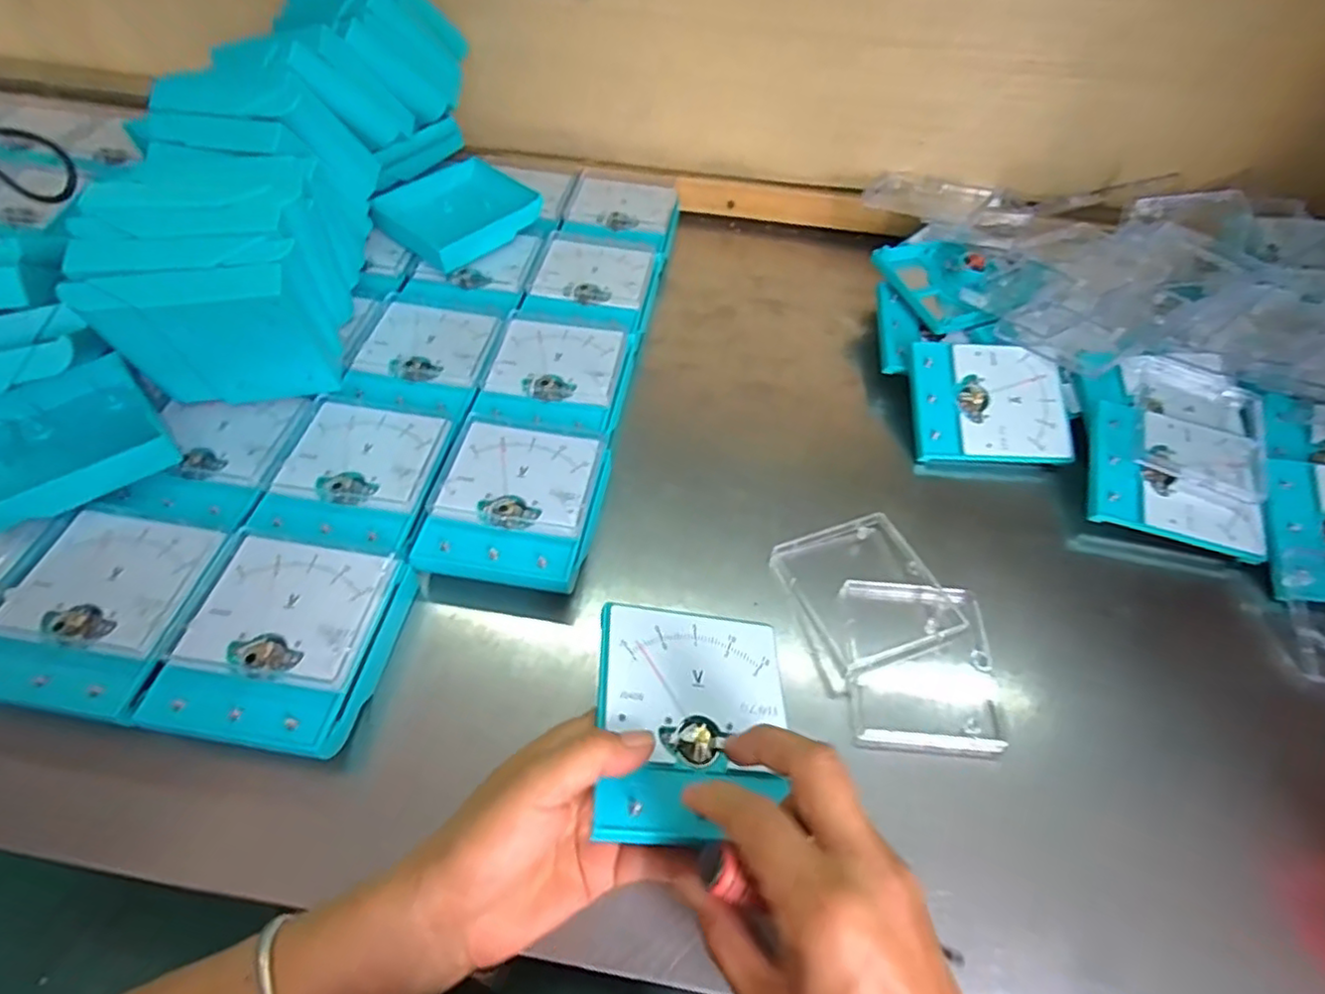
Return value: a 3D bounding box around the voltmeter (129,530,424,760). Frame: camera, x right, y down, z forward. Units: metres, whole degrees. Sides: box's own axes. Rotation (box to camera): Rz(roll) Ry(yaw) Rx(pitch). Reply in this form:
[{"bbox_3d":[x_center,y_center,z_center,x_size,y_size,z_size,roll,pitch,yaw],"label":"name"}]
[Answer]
[{"bbox_3d":[-0.211,0.081,0.363,0.103,0.034,0.112,9,54,4],"label":"voltmeter"}]

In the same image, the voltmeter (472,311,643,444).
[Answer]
[{"bbox_3d":[-0.079,-0.087,0.493,0.104,0.033,0.120,9,54,4],"label":"voltmeter"}]

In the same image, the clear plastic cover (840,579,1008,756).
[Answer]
[{"bbox_3d":[0.155,0.095,0.384,0.087,0.019,0.103,4,53,0],"label":"clear plastic cover"}]

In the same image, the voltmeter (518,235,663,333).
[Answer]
[{"bbox_3d":[-0.059,-0.181,0.567,0.102,0.036,0.117,11,54,5],"label":"voltmeter"}]

